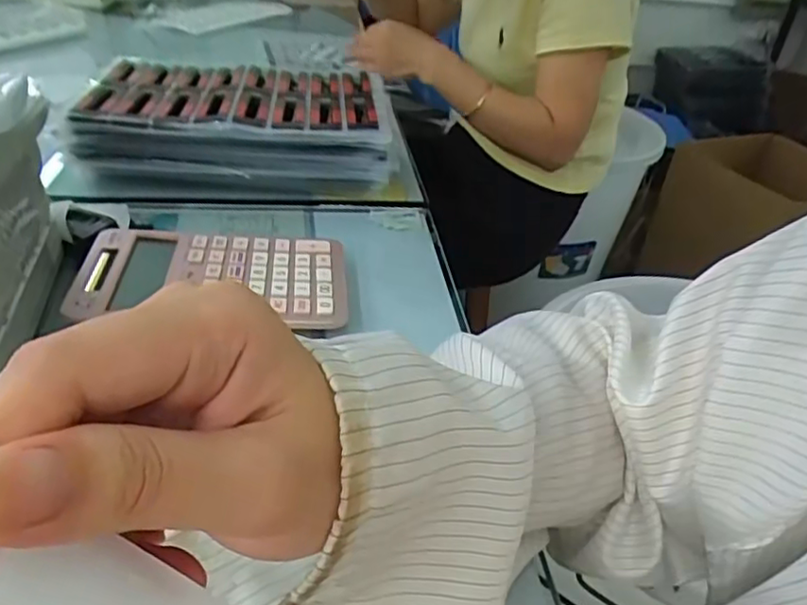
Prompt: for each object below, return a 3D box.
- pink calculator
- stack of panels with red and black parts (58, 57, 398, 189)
[{"bbox_3d":[-0.132,-0.017,0.448,0.178,0.022,0.106,1,35,-9],"label":"pink calculator"},{"bbox_3d":[-0.158,-0.181,0.630,0.275,0.062,0.210,1,35,-9],"label":"stack of panels with red and black parts"}]

